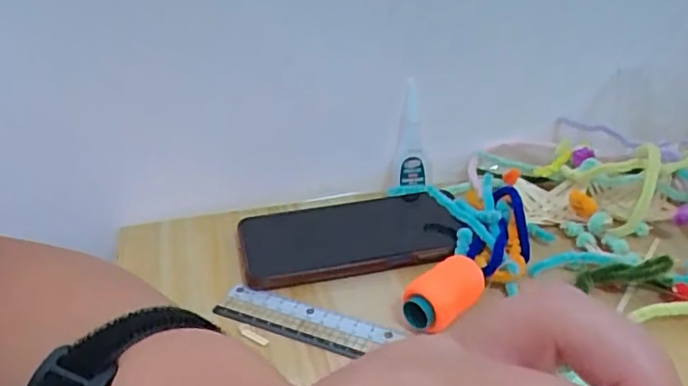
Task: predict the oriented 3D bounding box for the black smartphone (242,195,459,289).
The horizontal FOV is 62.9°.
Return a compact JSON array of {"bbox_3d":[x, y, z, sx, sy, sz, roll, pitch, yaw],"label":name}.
[{"bbox_3d":[0.005,0.030,0.395,0.152,0.013,0.082,-6,28,-9],"label":"black smartphone"}]

